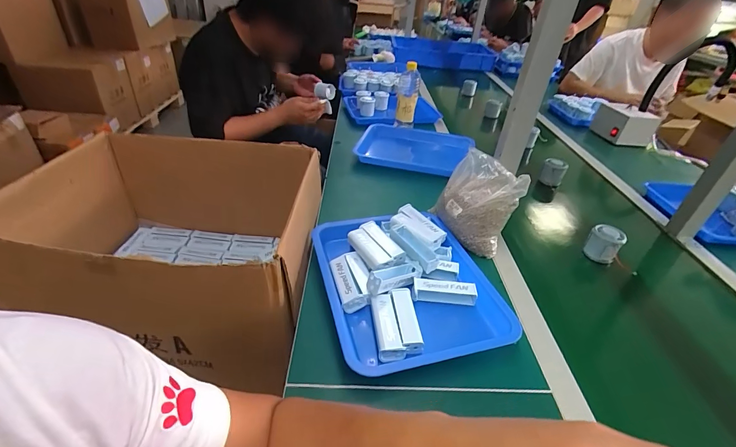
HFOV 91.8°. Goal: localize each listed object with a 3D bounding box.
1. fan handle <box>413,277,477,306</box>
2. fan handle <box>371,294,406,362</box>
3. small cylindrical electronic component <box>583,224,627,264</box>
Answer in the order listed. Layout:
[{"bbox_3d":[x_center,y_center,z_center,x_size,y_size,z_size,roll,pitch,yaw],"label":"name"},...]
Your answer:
[{"bbox_3d":[0.124,0.111,0.586,0.101,0.027,0.027,7,36,1],"label":"fan handle"},{"bbox_3d":[0.028,0.148,0.516,0.035,0.021,0.104,0,36,-7],"label":"fan handle"},{"bbox_3d":[0.472,0.041,0.715,0.051,0.066,0.059,-25,46,-36],"label":"small cylindrical electronic component"}]

